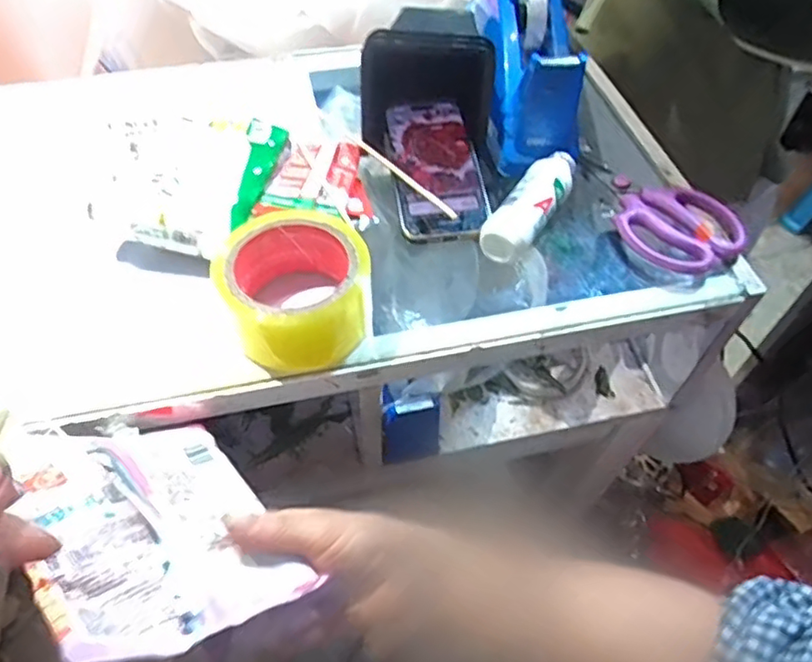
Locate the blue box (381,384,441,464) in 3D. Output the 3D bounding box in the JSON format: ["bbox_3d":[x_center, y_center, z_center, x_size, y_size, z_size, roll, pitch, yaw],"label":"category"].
[{"bbox_3d":[0.002,0.077,0.528,0.046,0.078,0.033,-9,54,-8],"label":"blue box"}]

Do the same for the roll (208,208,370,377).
[{"bbox_3d":[-0.075,-0.026,0.420,0.095,0.058,0.096,1,54,-1],"label":"roll"}]

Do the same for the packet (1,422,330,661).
[{"bbox_3d":[-0.137,0.092,0.321,0.116,0.018,0.169,-5,28,-46],"label":"packet"}]

